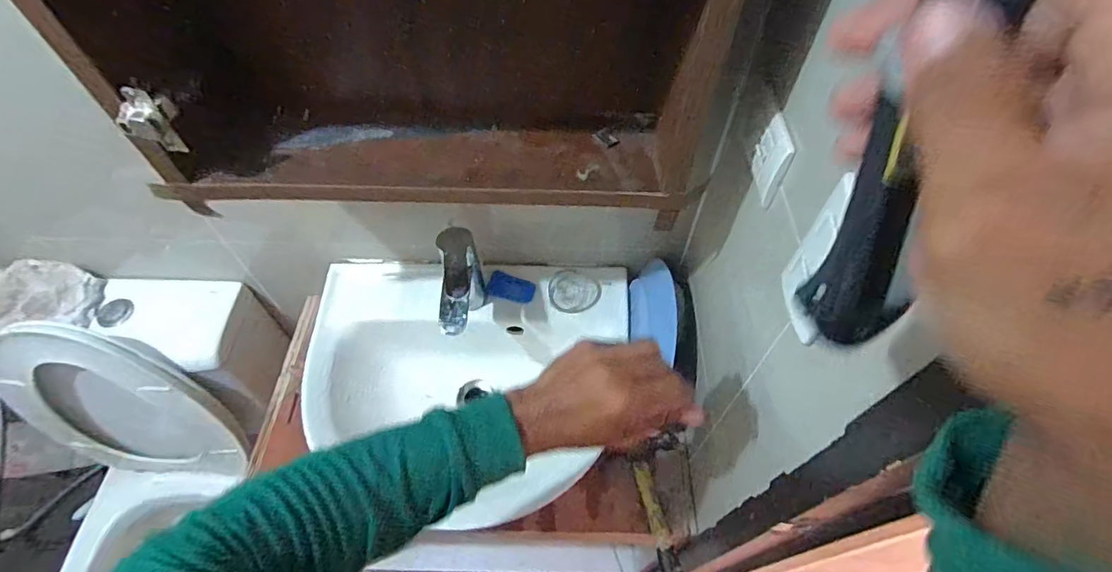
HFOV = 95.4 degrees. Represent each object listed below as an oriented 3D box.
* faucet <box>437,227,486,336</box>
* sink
[{"bbox_3d":[-0.134,0.004,0.716,0.046,0.149,0.159,0,54,0],"label":"faucet"},{"bbox_3d":[-0.134,0.155,0.774,0.478,0.153,0.374,2,54,2],"label":"sink"}]

